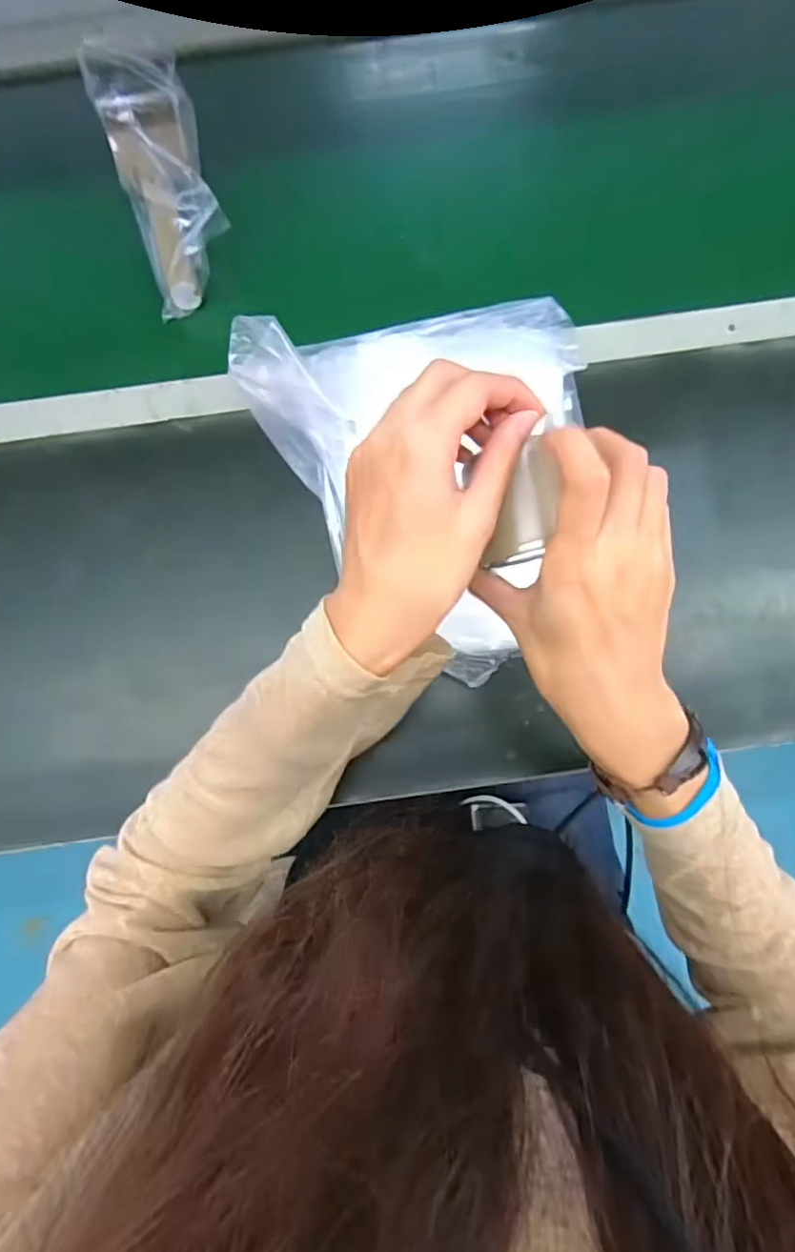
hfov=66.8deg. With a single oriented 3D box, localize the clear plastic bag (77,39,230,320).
[{"bbox_3d":[-0.175,-0.341,0.452,0.066,0.058,0.182,-16,84,-1],"label":"clear plastic bag"}]

